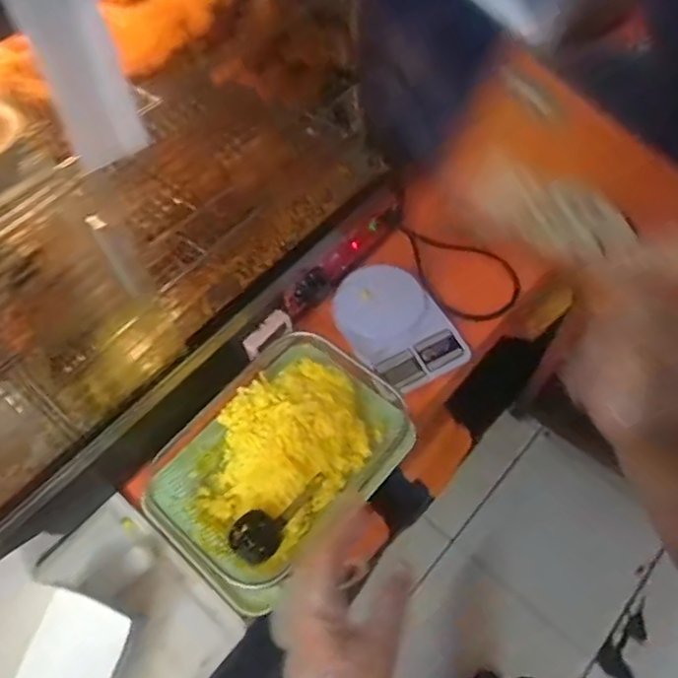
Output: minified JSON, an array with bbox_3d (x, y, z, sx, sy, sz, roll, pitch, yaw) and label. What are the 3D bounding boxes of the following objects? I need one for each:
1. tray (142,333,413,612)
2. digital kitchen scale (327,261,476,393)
[{"bbox_3d":[-0.072,0.145,0.749,0.221,0.069,0.315,35,66,21],"label":"tray"},{"bbox_3d":[0.073,-0.023,0.837,0.149,0.047,0.193,-28,61,-14],"label":"digital kitchen scale"}]

